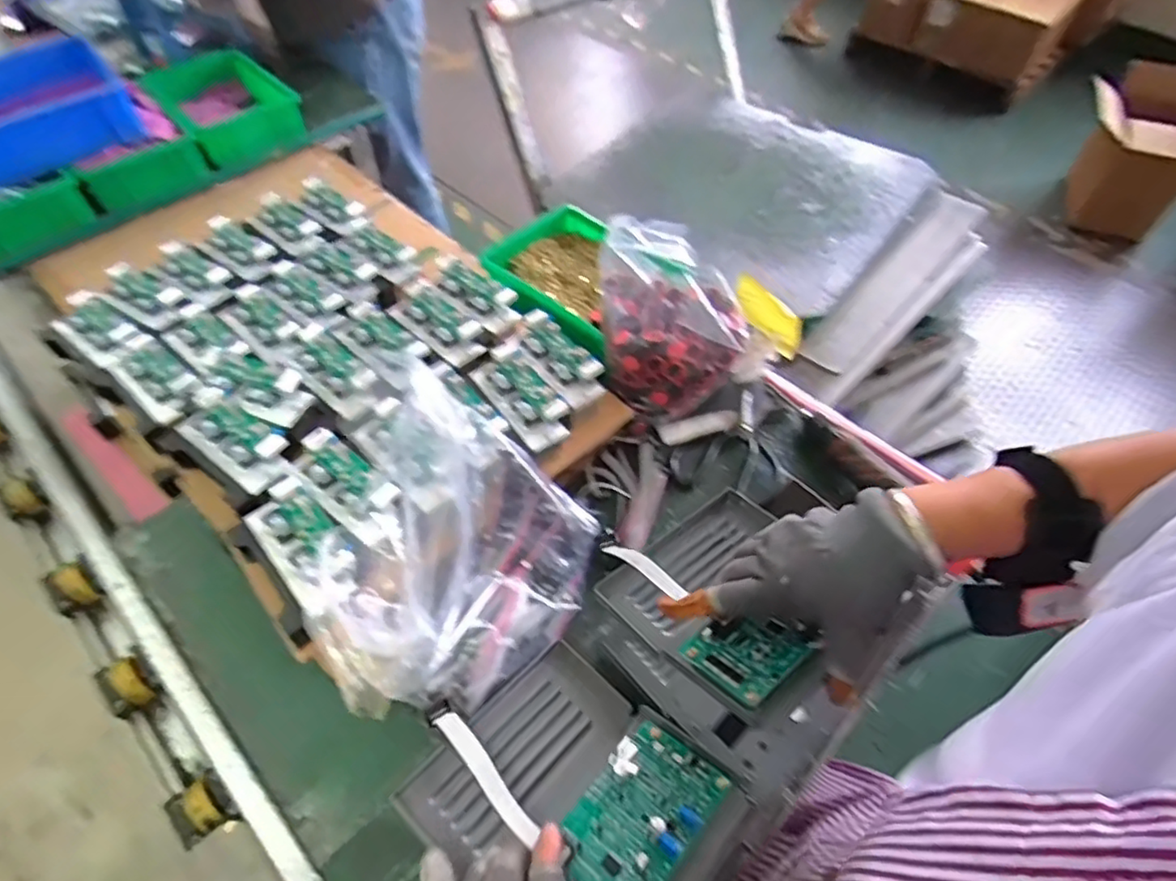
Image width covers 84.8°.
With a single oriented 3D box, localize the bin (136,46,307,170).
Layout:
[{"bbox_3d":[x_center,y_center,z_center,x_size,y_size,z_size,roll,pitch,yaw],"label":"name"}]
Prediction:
[{"bbox_3d":[-0.629,-0.579,1.120,0.196,0.072,0.242,-34,62,-24],"label":"bin"}]

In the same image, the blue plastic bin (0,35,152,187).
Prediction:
[{"bbox_3d":[-0.847,-0.479,0.939,0.242,0.084,0.298,39,62,24],"label":"blue plastic bin"}]

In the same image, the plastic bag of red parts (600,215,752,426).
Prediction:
[{"bbox_3d":[0.088,-0.142,0.728,0.152,0.156,0.169,-13,55,-11],"label":"plastic bag of red parts"}]

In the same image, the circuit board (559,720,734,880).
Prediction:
[{"bbox_3d":[0.026,0.222,0.372,0.066,0.012,0.121,24,42,32],"label":"circuit board"}]

